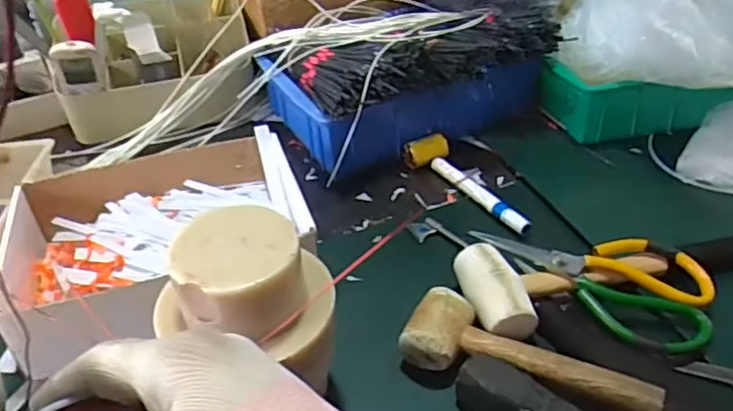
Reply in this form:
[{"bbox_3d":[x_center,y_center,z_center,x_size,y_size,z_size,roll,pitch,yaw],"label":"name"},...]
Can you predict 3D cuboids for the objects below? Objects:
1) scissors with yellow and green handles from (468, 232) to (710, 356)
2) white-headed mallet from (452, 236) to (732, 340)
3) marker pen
[{"bbox_3d":[0.202,0.052,0.517,0.115,0.028,0.177,-29,46,-29],"label":"scissors with yellow and green handles"},{"bbox_3d":[0.208,0.061,0.520,0.261,0.056,0.085,-8,39,-7],"label":"white-headed mallet"},{"bbox_3d":[0.114,-0.015,0.638,0.017,0.013,0.147,-21,43,-22],"label":"marker pen"}]

